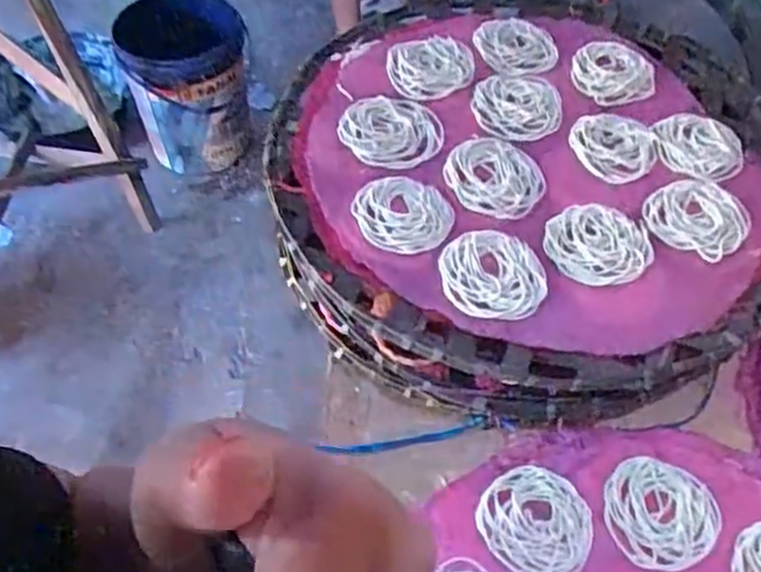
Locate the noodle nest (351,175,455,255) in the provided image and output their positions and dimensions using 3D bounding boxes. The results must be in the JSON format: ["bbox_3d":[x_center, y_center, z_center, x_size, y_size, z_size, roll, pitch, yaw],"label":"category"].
[{"bbox_3d":[0.016,-0.053,0.550,0.067,0.009,0.071,1,51,-1],"label":"noodle nest"}]

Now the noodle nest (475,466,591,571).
[{"bbox_3d":[0.103,0.155,0.508,0.071,0.006,0.072,1,53,-2],"label":"noodle nest"}]

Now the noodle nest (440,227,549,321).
[{"bbox_3d":[0.076,-0.009,0.520,0.068,0.007,0.072,1,51,-1],"label":"noodle nest"}]

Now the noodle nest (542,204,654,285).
[{"bbox_3d":[0.153,-0.029,0.537,0.072,0.006,0.067,1,51,-1],"label":"noodle nest"}]

